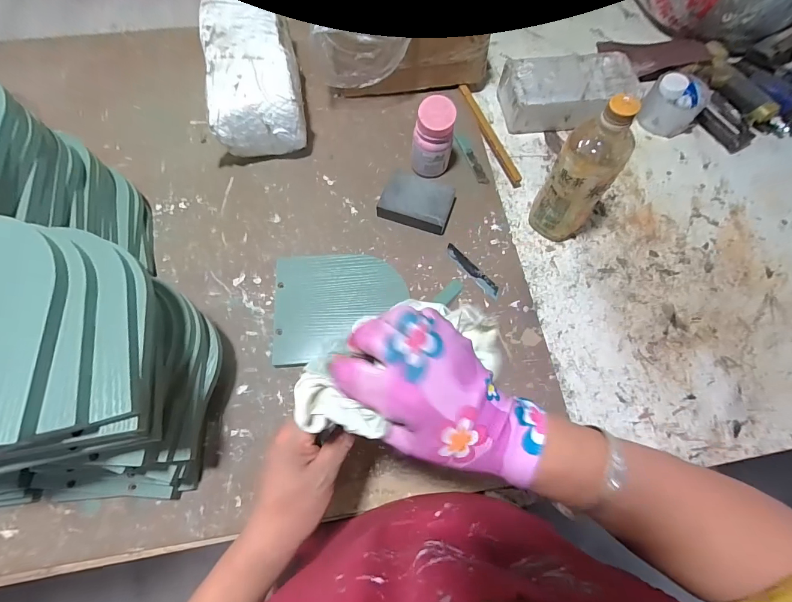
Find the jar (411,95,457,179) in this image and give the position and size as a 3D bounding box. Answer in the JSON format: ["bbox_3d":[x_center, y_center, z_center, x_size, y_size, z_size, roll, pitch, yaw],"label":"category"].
[{"bbox_3d":[0.052,-0.220,0.501,0.056,0.106,0.045,8,70,1],"label":"jar"}]

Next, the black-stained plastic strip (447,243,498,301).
[{"bbox_3d":[0.105,-0.042,0.496,0.019,0.006,0.098,-38,76,-14],"label":"black-stained plastic strip"}]

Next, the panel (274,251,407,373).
[{"bbox_3d":[-0.072,0.008,0.467,0.166,0.007,0.147,-3,70,-3],"label":"panel"}]

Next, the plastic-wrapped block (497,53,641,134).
[{"bbox_3d":[0.280,-0.338,0.594,0.206,0.066,0.111,0,70,-2],"label":"plastic-wrapped block"}]

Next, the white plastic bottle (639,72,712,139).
[{"bbox_3d":[0.451,-0.322,0.585,0.084,0.062,0.091,42,74,12],"label":"white plastic bottle"}]

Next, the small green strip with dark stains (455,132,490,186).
[{"bbox_3d":[0.118,-0.222,0.566,0.019,0.004,0.096,-20,72,-9],"label":"small green strip with dark stains"}]

